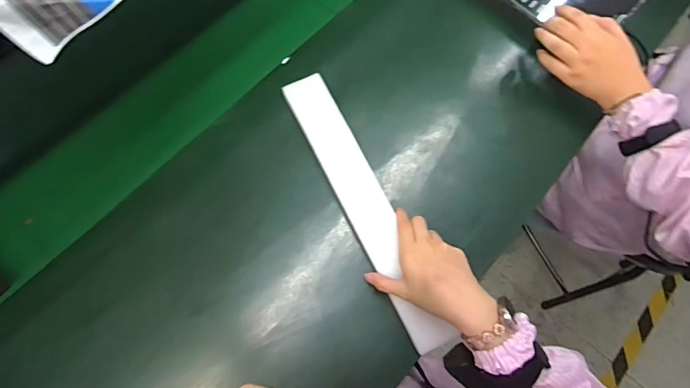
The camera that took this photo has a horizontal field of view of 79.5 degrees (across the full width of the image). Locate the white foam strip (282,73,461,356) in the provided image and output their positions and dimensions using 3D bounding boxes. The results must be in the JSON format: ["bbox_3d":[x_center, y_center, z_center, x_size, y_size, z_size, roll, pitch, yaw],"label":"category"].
[{"bbox_3d":[0.021,0.007,0.503,0.056,0.020,0.364,-22,70,-10],"label":"white foam strip"}]

